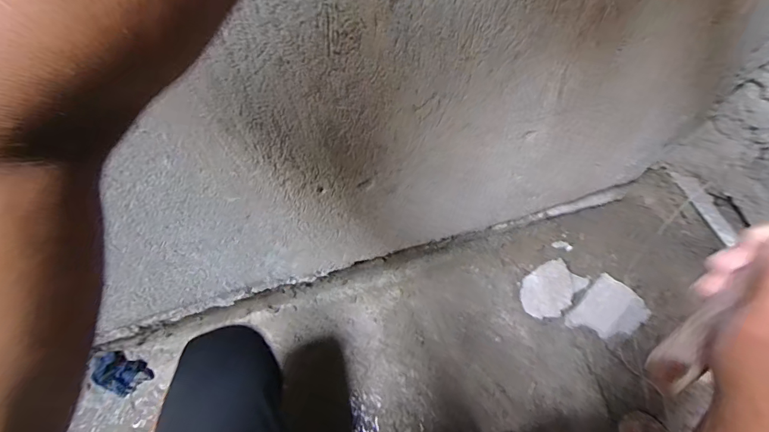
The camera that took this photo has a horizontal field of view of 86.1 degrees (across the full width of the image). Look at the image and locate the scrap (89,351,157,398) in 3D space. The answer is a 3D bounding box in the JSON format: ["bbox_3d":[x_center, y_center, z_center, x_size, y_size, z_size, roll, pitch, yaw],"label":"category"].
[{"bbox_3d":[-0.545,0.328,0.853,0.102,0.038,0.071,18,66,13],"label":"scrap"}]

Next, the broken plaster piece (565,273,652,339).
[{"bbox_3d":[0.422,0.186,0.777,0.123,0.038,0.106,-41,67,-16],"label":"broken plaster piece"}]

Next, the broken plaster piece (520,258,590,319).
[{"bbox_3d":[0.328,0.140,0.810,0.132,0.033,0.088,-40,67,-16],"label":"broken plaster piece"}]

